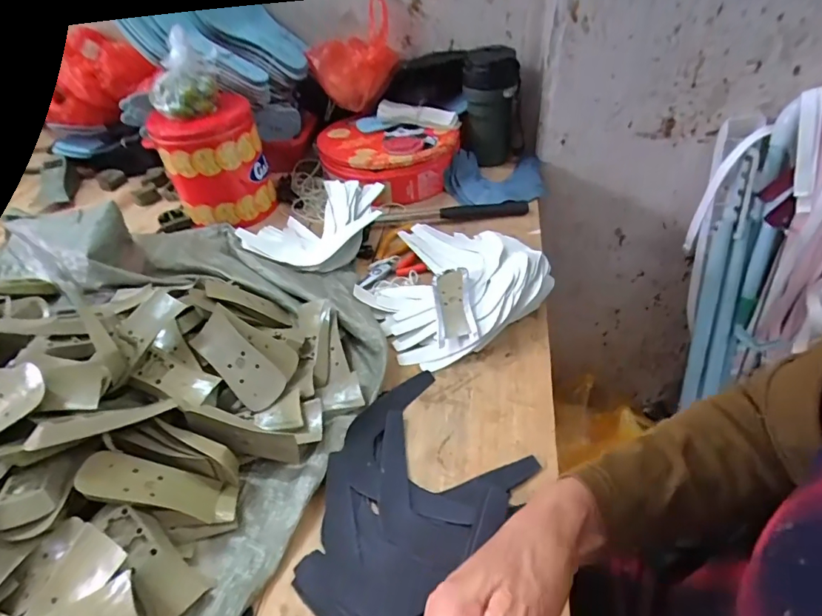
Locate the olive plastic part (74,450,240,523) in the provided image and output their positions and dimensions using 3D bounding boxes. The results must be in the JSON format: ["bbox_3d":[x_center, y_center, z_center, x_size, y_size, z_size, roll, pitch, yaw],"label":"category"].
[{"bbox_3d":[-0.210,0.152,0.400,0.124,0.015,0.042,23,40,-19],"label":"olive plastic part"}]

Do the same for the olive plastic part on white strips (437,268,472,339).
[{"bbox_3d":[0.049,-0.010,0.556,0.030,0.008,0.104,-13,44,11],"label":"olive plastic part on white strips"}]

